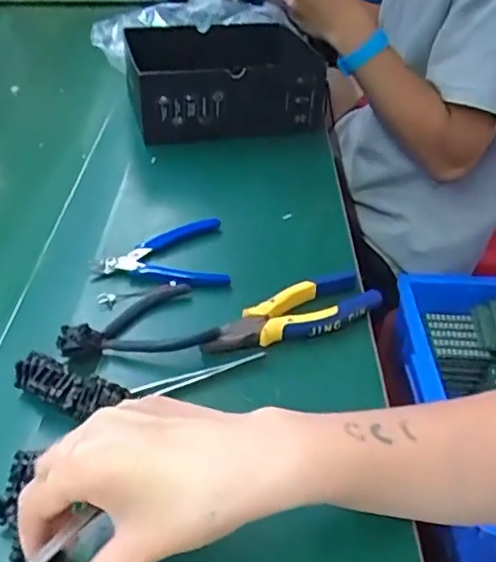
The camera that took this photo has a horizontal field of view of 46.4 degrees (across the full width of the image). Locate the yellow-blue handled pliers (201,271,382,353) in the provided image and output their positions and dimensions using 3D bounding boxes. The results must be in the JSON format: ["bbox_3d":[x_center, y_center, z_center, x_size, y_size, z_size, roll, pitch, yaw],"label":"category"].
[{"bbox_3d":[0.038,0.027,0.477,0.156,0.016,0.049,-18,42,-23],"label":"yellow-blue handled pliers"}]

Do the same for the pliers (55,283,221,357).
[{"bbox_3d":[-0.089,0.026,0.466,0.116,0.024,0.077,-8,39,-11],"label":"pliers"}]

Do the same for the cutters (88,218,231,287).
[{"bbox_3d":[-0.082,-0.028,0.545,0.122,0.011,0.097,-2,39,-4],"label":"cutters"}]

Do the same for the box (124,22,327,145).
[{"bbox_3d":[-0.034,-0.283,0.791,0.235,0.081,0.208,-9,40,-13],"label":"box"}]

